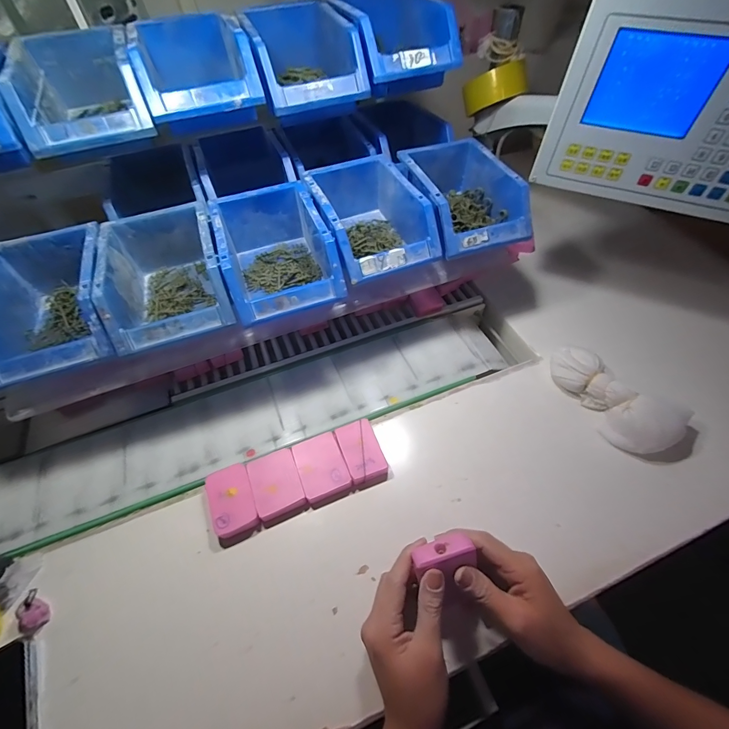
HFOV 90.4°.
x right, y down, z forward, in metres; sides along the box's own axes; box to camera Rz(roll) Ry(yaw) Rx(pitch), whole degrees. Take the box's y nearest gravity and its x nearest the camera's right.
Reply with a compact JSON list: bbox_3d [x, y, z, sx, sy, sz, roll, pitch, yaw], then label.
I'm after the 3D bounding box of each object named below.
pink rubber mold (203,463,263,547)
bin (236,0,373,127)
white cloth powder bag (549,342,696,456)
[{"bbox_3d":[-0.148,0.153,0.404,0.047,0.015,0.079,-21,58,-12],"label":"pink rubber mold"},{"bbox_3d":[-0.078,-0.387,0.468,0.123,0.079,0.178,-18,55,-11],"label":"bin"},{"bbox_3d":[0.312,0.040,0.464,0.078,0.053,0.157,-30,60,-18],"label":"white cloth powder bag"}]

